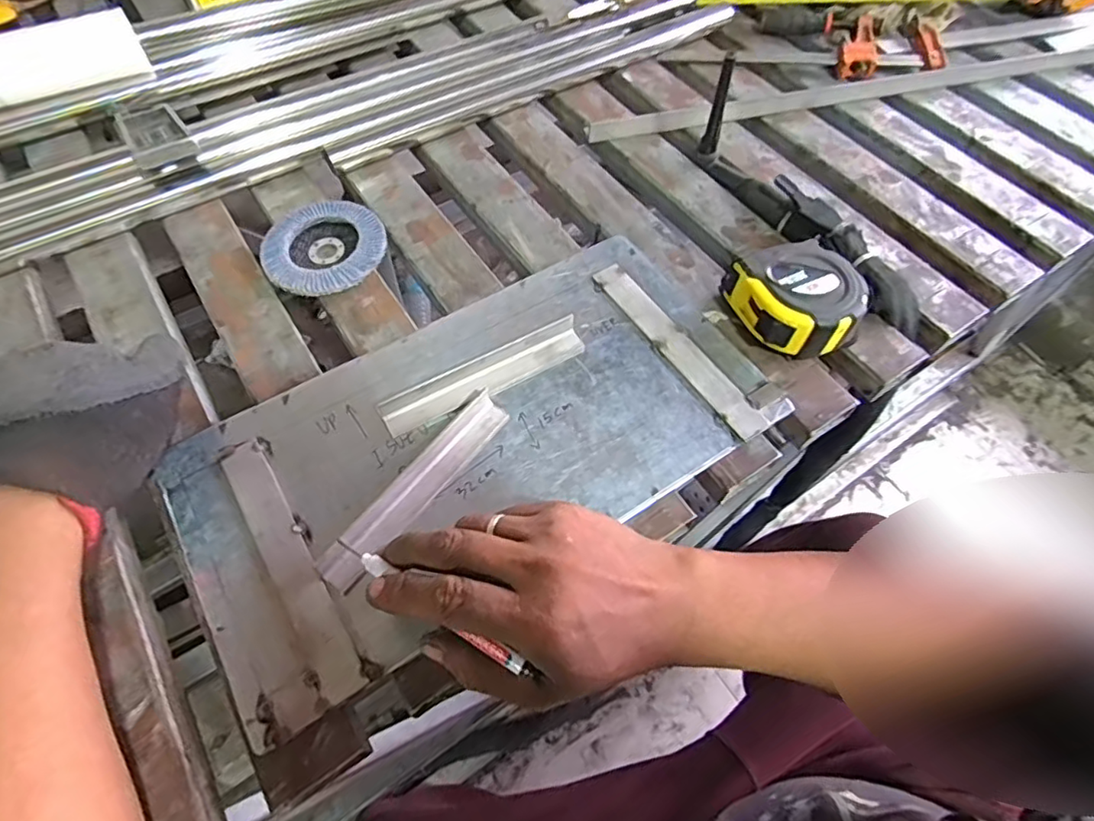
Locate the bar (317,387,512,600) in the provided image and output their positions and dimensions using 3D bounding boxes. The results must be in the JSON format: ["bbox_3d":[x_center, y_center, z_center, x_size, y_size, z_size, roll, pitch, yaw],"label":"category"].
[{"bbox_3d":[-0.082,0.044,0.373,0.031,0.021,0.148,34,63,16],"label":"bar"}]

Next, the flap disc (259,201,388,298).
[{"bbox_3d":[-0.178,-0.131,0.482,0.095,0.015,0.087,1,59,-2],"label":"flap disc"}]

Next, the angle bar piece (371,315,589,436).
[{"bbox_3d":[-0.042,-0.025,0.417,0.149,0.016,0.023,-26,64,-16],"label":"angle bar piece"}]

